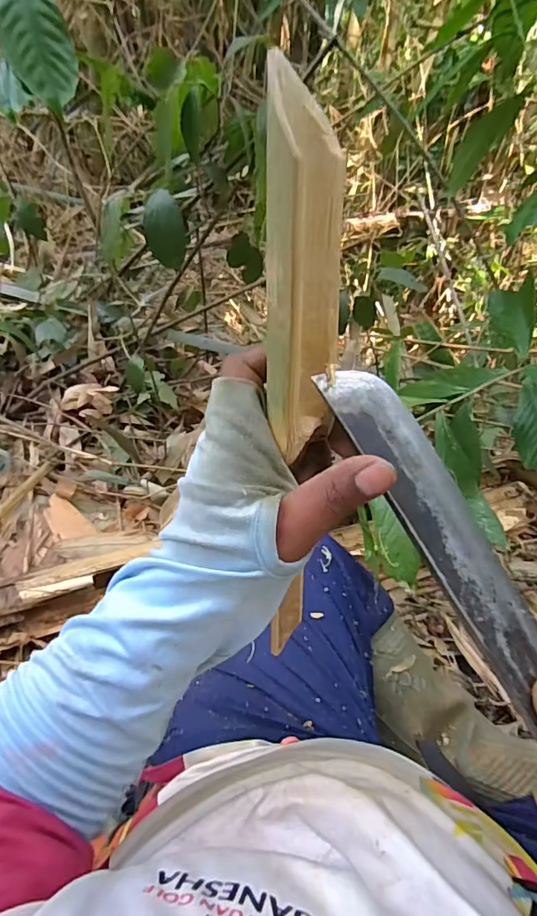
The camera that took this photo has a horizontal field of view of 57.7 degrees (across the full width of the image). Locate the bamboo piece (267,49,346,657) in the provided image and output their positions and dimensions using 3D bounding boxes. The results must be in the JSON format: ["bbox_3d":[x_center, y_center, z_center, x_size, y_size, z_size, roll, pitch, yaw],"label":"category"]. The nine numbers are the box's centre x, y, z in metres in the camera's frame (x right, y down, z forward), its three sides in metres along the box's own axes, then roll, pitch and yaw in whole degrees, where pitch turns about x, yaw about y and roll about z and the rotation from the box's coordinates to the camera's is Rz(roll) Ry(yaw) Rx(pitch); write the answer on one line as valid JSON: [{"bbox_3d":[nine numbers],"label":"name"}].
[{"bbox_3d":[0.016,-0.010,0.238,0.032,0.289,0.038,-1,28,-1],"label":"bamboo piece"}]

